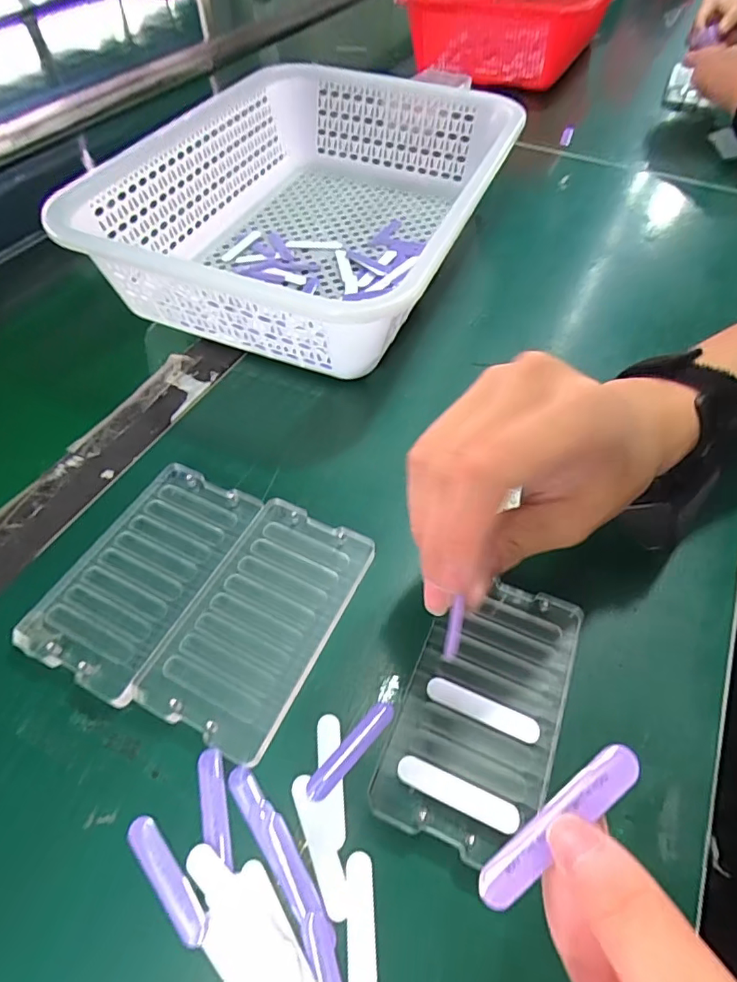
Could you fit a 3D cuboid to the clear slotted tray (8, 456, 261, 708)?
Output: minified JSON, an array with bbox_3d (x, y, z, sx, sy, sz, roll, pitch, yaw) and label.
[{"bbox_3d":[-0.117,0.042,0.276,0.070,0.012,0.121,23,57,15],"label":"clear slotted tray"}]

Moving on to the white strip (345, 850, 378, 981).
[{"bbox_3d":[-0.003,0.168,0.194,0.011,0.004,0.051,-2,54,-2],"label":"white strip"}]

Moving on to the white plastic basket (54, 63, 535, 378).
[{"bbox_3d":[-0.037,-0.241,0.436,0.248,0.088,0.352,19,56,12],"label":"white plastic basket"}]

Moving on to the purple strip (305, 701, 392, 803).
[{"bbox_3d":[-0.007,0.115,0.229,0.010,0.004,0.050,38,62,23],"label":"purple strip"}]

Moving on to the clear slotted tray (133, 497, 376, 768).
[{"bbox_3d":[-0.052,0.063,0.261,0.068,0.011,0.121,22,57,14],"label":"clear slotted tray"}]

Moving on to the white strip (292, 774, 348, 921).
[{"bbox_3d":[-0.019,0.143,0.209,0.011,0.004,0.050,-19,57,-14],"label":"white strip"}]

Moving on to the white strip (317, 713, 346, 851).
[{"bbox_3d":[-0.016,0.124,0.223,0.011,0.004,0.051,-3,54,-3],"label":"white strip"}]

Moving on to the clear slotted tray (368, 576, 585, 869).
[{"bbox_3d":[0.054,0.096,0.239,0.066,0.011,0.121,21,57,14],"label":"clear slotted tray"}]

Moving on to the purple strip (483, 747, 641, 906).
[{"bbox_3d":[0.048,0.084,0.130,0.051,0.005,0.009,-45,64,-1],"label":"purple strip"}]

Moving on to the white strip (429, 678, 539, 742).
[{"bbox_3d":[0.051,0.097,0.230,0.051,0.004,0.011,20,56,13],"label":"white strip"}]

